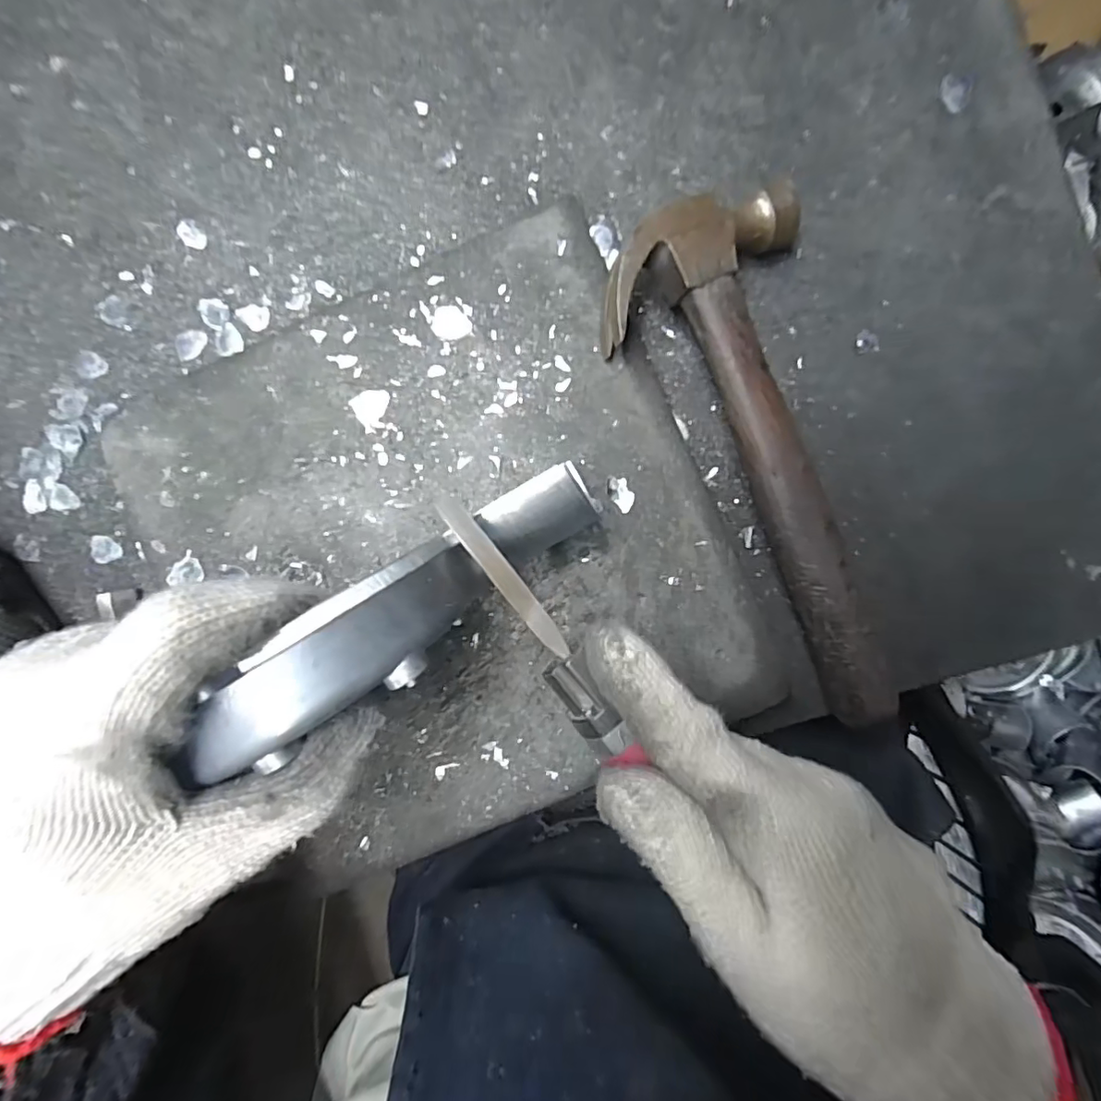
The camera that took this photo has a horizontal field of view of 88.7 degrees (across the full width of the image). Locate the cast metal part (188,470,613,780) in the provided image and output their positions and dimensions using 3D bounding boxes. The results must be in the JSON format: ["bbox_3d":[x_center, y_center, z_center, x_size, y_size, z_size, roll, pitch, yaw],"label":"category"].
[{"bbox_3d":[-0.043,0.017,0.202,0.031,0.159,0.045,51,137,1],"label":"cast metal part"}]

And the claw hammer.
[{"bbox_3d":[0.104,-0.041,0.301,0.112,0.060,0.286,-13,91,3],"label":"claw hammer"}]

